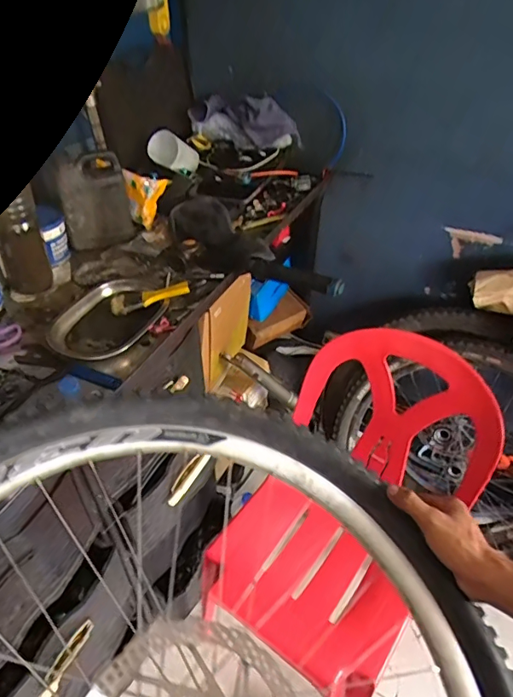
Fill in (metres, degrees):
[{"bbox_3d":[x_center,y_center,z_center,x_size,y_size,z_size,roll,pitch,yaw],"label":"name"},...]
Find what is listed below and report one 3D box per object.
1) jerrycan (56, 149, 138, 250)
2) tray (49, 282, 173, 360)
[{"bbox_3d":[-0.321,-0.293,0.968,0.126,0.170,0.070,-12,45,-13],"label":"jerrycan"},{"bbox_3d":[-0.251,-0.048,0.844,0.141,0.043,0.214,18,46,18],"label":"tray"}]

